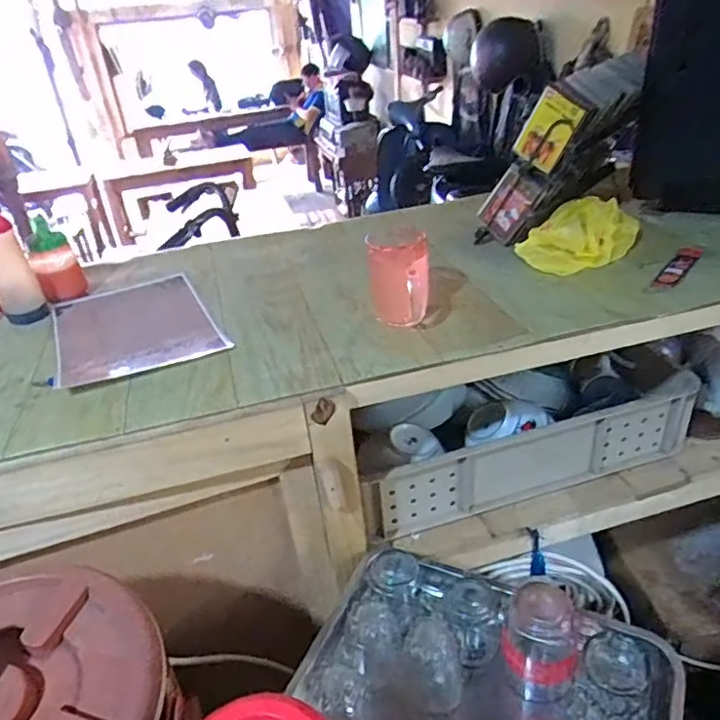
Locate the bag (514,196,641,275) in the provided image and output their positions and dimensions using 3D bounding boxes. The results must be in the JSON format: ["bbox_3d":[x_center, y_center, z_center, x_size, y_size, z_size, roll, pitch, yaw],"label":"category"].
[{"bbox_3d":[0.349,-0.201,0.921,0.196,0.075,0.107,-27,39,-30],"label":"bag"}]

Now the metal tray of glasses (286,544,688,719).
[{"bbox_3d":[0.122,0.334,0.625,0.380,0.135,0.264,14,37,26],"label":"metal tray of glasses"}]

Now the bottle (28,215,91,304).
[{"bbox_3d":[-0.480,-0.153,0.942,0.067,0.121,0.065,-20,36,-22],"label":"bottle"}]

